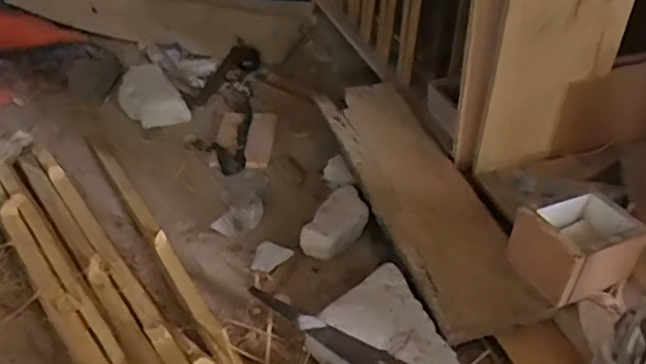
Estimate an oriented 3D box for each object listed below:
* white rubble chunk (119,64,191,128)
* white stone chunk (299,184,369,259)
[{"bbox_3d":[-0.403,-0.198,1.498,0.112,0.082,0.181,-26,44,-28],"label":"white rubble chunk"},{"bbox_3d":[0.032,0.075,1.169,0.085,0.069,0.157,22,44,27],"label":"white stone chunk"}]

